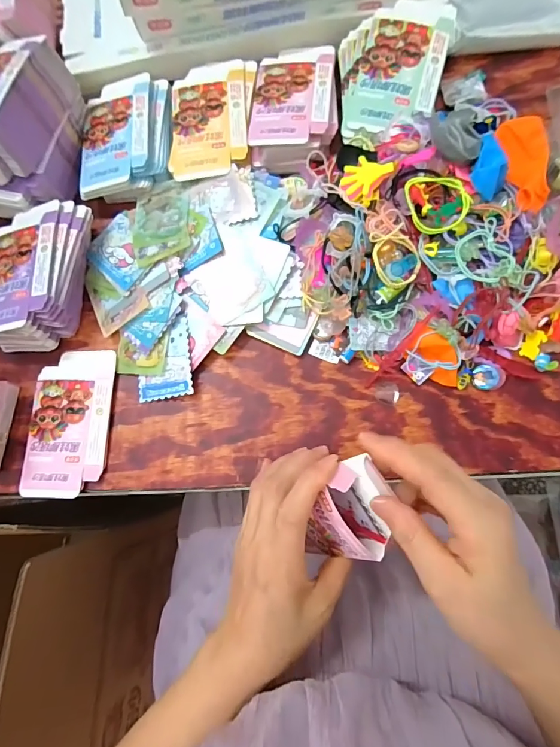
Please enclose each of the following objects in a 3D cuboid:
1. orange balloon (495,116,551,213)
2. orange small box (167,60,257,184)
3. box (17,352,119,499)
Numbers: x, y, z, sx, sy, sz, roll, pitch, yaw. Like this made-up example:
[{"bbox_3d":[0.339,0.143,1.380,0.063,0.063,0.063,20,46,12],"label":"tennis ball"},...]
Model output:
[{"bbox_3d":[0.234,-0.194,0.378,0.045,0.022,0.086,-14,82,4],"label":"orange balloon"},{"bbox_3d":[-0.077,-0.289,0.457,0.092,0.012,0.144,0,83,6],"label":"orange small box"},{"bbox_3d":[-0.220,0.050,0.421,0.084,0.008,0.151,0,76,2],"label":"box"}]

